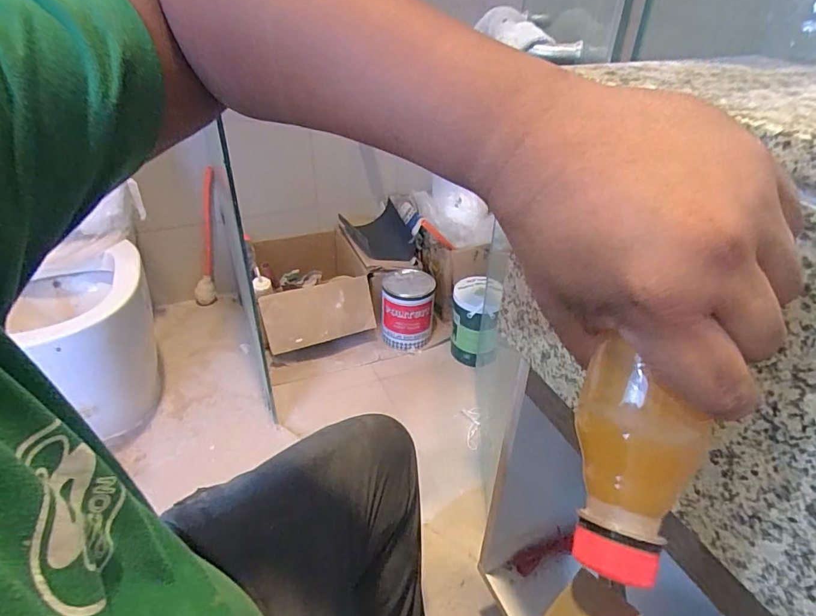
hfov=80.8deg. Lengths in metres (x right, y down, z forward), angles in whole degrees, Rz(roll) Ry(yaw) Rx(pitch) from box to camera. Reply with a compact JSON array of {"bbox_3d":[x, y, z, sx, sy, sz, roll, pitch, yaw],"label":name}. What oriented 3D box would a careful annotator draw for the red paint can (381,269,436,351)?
[{"bbox_3d":[-0.001,0.005,1.560,0.159,0.205,0.171,1,35,-1],"label":"red paint can"}]

